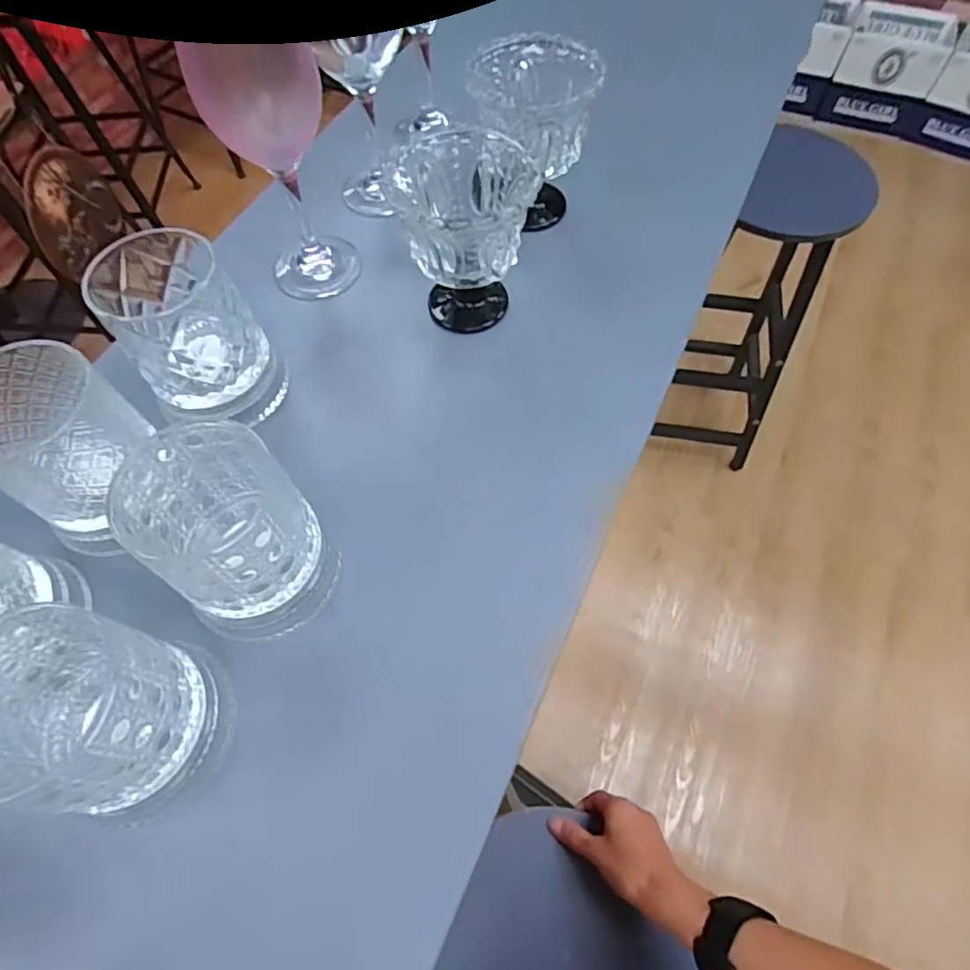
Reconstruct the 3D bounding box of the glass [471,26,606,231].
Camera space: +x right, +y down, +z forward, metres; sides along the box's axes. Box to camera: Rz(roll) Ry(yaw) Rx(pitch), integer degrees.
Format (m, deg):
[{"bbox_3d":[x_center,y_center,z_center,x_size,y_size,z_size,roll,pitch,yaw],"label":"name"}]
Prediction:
[{"bbox_3d":[0.039,-0.268,0.456,0.075,0.113,0.089,-36,67,-16],"label":"glass"}]

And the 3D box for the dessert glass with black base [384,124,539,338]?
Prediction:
[{"bbox_3d":[-0.017,-0.169,0.414,0.085,0.112,0.081,6,62,4],"label":"dessert glass with black base"}]

